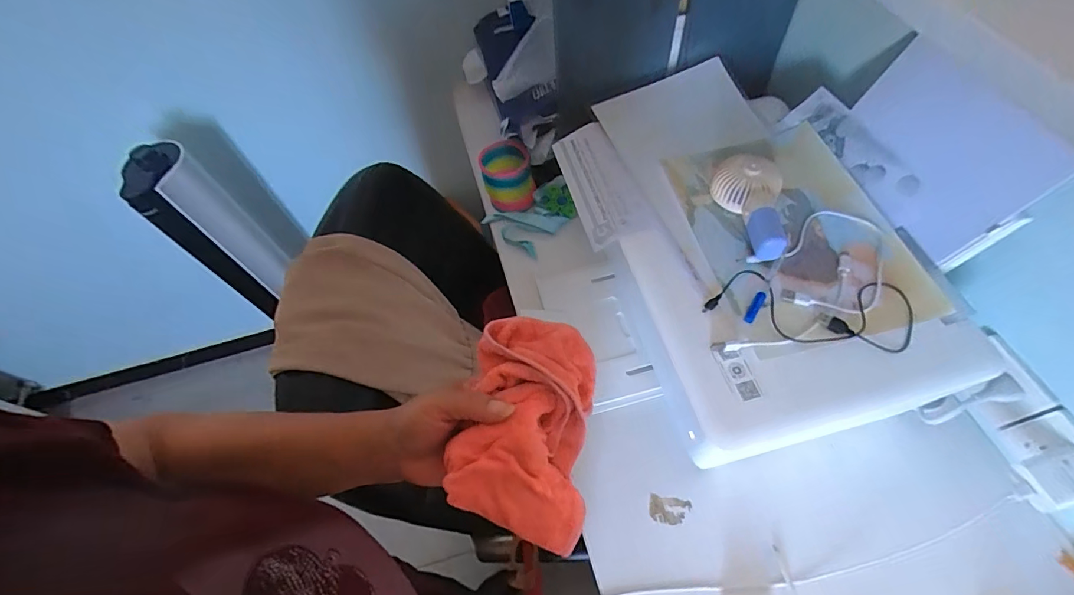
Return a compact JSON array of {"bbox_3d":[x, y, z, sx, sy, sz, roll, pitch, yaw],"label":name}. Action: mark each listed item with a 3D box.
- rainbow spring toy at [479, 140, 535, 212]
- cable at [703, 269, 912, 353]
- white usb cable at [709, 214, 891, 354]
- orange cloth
[{"bbox_3d":[-0.048,-0.200,0.777,0.083,0.077,0.083,-11,60,-2],"label":"rainbow spring toy"},{"bbox_3d":[0.284,0.010,0.490,0.206,0.006,0.084,7,61,8],"label":"cable"},{"bbox_3d":[0.298,-0.006,0.497,0.102,0.009,0.246,36,68,22],"label":"white usb cable"},{"bbox_3d":[-0.006,0.088,0.334,0.092,0.054,0.144,10,61,10],"label":"orange cloth"}]

